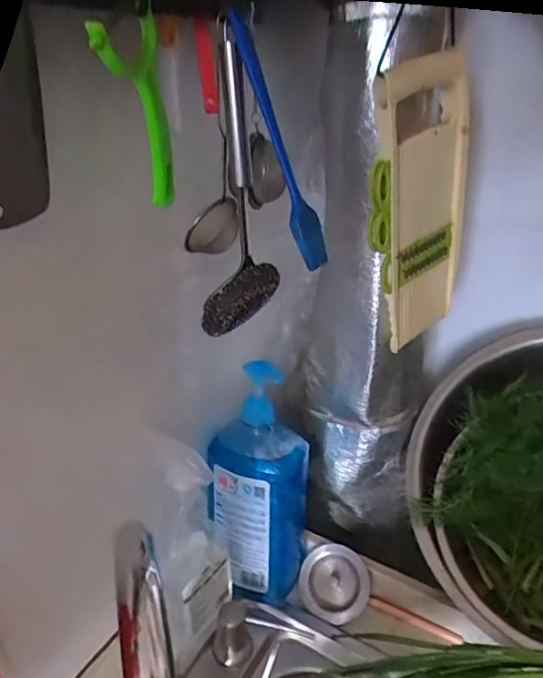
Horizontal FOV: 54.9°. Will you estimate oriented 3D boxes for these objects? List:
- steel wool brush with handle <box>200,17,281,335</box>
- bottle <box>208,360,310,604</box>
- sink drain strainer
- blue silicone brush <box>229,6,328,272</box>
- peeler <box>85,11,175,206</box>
[{"bbox_3d":[-0.029,-0.121,0.439,0.065,0.237,0.047,1,28,2],"label":"steel wool brush with handle"},{"bbox_3d":[-0.014,0.162,0.592,0.109,0.269,0.093,1,28,3],"label":"bottle"},{"bbox_3d":[0.077,0.291,0.624,0.081,0.081,0.010,28,-9,13],"label":"sink drain strainer"},{"bbox_3d":[0.005,-0.152,0.414,0.015,0.199,0.023,-10,18,38],"label":"blue silicone brush"},{"bbox_3d":[-0.081,-0.144,0.341,0.020,0.129,0.046,4,52,7],"label":"peeler"}]

